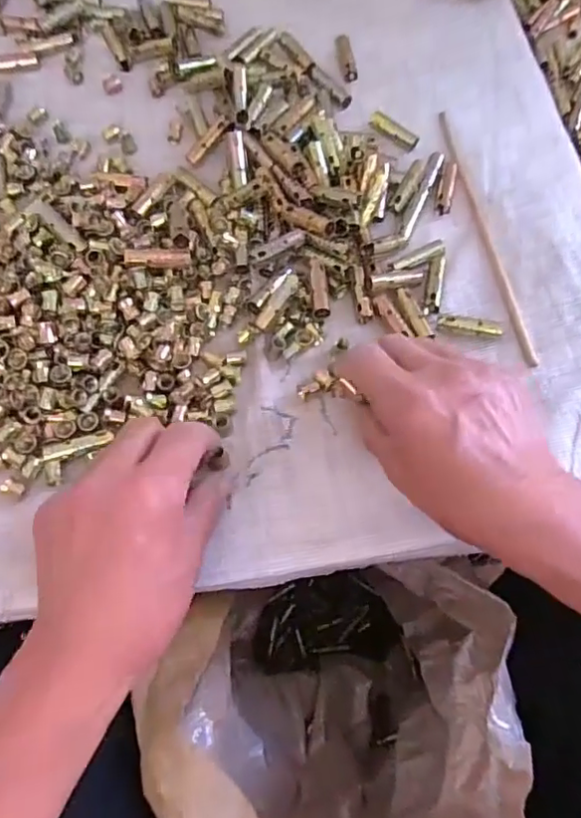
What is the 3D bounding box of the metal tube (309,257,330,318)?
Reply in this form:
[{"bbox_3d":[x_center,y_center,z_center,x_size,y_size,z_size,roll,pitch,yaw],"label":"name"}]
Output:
[{"bbox_3d":[0.018,-0.077,0.364,0.010,0.013,0.042,-3,69,-3],"label":"metal tube"}]

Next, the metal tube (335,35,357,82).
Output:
[{"bbox_3d":[0.045,-0.281,0.454,0.014,0.011,0.040,-10,69,-6],"label":"metal tube"}]

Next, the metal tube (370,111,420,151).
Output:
[{"bbox_3d":[0.079,-0.212,0.433,0.041,0.012,0.012,36,72,11],"label":"metal tube"}]

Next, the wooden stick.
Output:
[{"bbox_3d":[0.134,-0.125,0.392,0.008,0.007,0.214,-9,69,-5],"label":"wooden stick"}]

